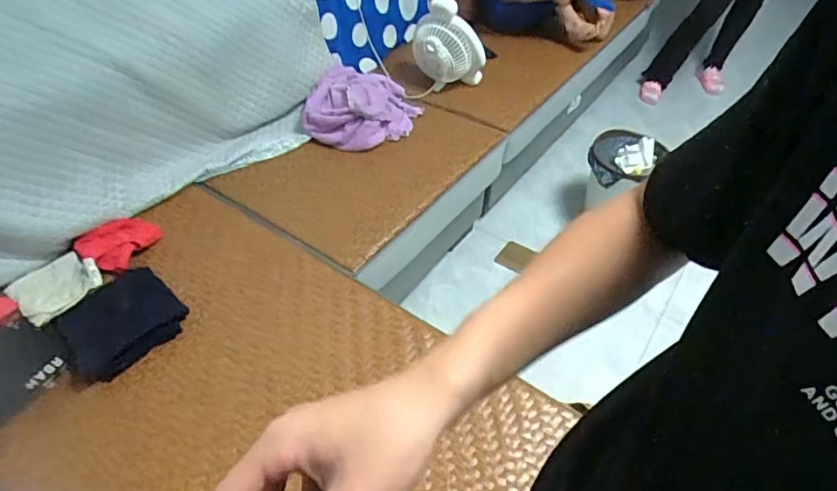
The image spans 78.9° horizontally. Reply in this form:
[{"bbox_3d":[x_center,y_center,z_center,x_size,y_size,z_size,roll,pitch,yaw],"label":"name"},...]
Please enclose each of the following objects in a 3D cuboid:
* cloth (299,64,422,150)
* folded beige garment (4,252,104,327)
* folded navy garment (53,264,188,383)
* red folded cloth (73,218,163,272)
[{"bbox_3d":[-0.167,-0.422,1.527,0.332,0.116,0.301,3,46,2],"label":"cloth"},{"bbox_3d":[-0.783,0.085,1.100,0.144,0.026,0.157,30,53,27],"label":"folded beige garment"},{"bbox_3d":[-0.601,0.147,1.026,0.206,0.033,0.205,-33,54,-28],"label":"folded navy garment"},{"bbox_3d":[-0.686,-0.011,1.174,0.145,0.031,0.156,25,50,23],"label":"red folded cloth"}]

